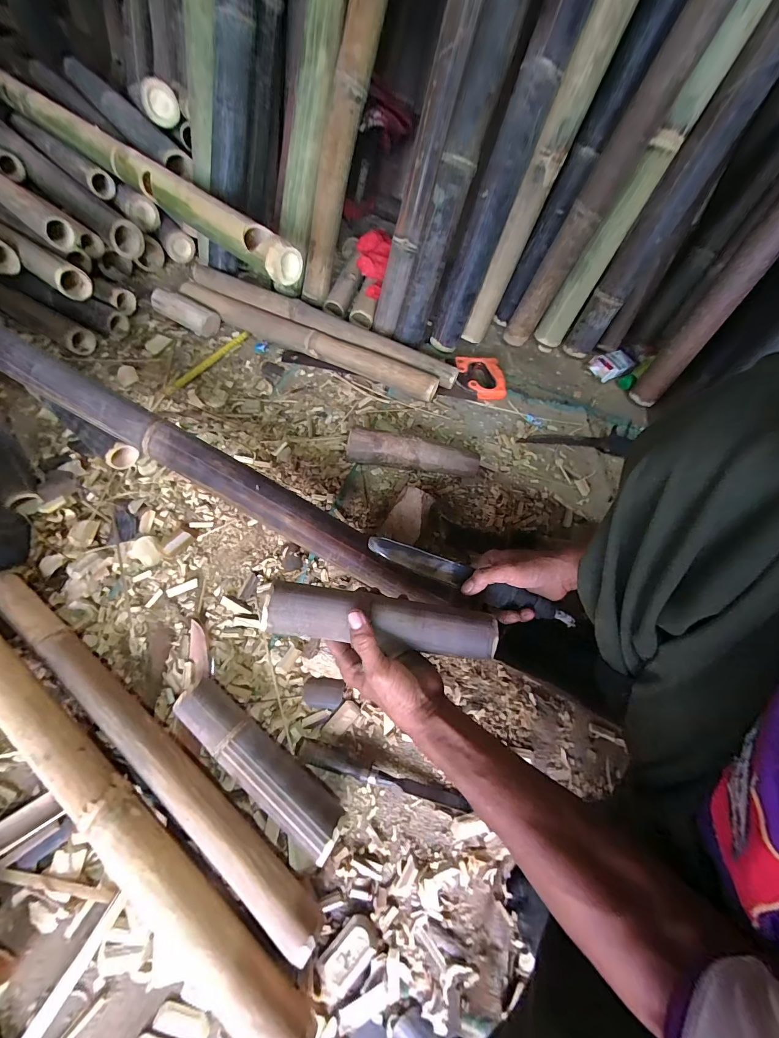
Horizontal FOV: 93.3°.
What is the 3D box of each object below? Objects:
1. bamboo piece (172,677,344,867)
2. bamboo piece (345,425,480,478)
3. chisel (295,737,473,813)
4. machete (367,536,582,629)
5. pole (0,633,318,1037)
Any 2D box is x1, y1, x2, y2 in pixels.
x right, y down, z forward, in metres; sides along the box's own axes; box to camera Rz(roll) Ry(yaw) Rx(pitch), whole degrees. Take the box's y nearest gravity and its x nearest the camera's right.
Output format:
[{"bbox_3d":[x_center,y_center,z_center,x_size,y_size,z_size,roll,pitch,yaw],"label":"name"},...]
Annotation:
[{"bbox_3d":[-0.171,0.314,0.482,0.256,0.062,0.054,35,67,13],"label":"bamboo piece"},{"bbox_3d":[0.045,-0.126,0.714,0.250,0.069,0.054,8,64,1],"label":"bamboo piece"},{"bbox_3d":[-0.012,0.347,0.496,0.238,0.022,0.025,16,64,5],"label":"chisel"},{"bbox_3d":[0.103,0.082,0.493,0.277,0.022,0.030,20,65,10],"label":"machete"},{"bbox_3d":[-0.338,0.338,0.426,0.649,0.044,0.059,36,66,14],"label":"pole"}]

